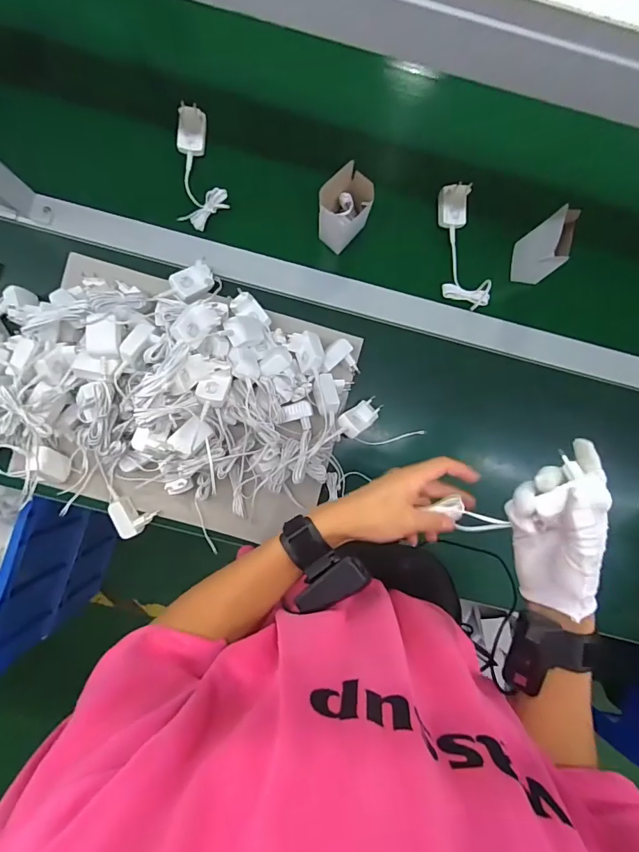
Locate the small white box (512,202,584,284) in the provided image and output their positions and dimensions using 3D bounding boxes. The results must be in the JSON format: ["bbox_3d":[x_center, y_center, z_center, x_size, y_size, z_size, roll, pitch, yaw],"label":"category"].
[{"bbox_3d":[0.340,-0.265,0.648,0.052,0.131,0.078,0,89,-3],"label":"small white box"}]

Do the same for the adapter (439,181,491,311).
[{"bbox_3d":[0.221,-0.277,0.687,0.063,0.050,0.197,-10,90,-3],"label":"adapter"}]

